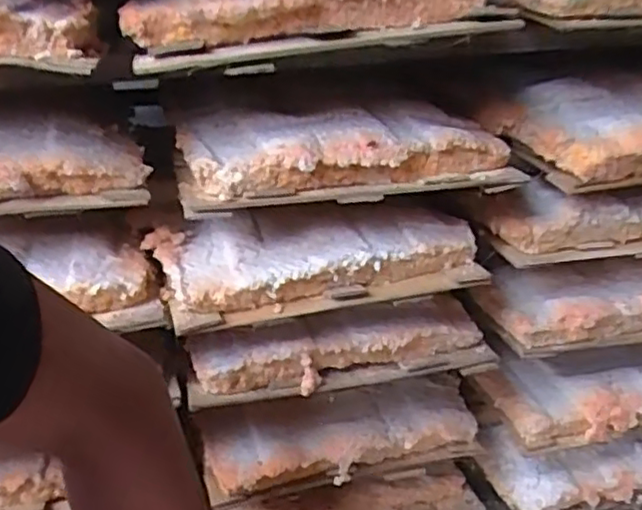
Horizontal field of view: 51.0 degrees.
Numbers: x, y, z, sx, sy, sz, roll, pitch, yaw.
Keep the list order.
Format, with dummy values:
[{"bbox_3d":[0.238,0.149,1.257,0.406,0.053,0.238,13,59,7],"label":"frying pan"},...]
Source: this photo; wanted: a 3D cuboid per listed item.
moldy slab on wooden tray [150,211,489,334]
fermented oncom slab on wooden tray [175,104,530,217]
[{"bbox_3d":[-0.003,0.004,0.475,0.234,0.049,0.070,-7,25,-11],"label":"moldy slab on wooden tray"},{"bbox_3d":[0.017,-0.075,0.464,0.234,0.053,0.098,-6,25,-9],"label":"fermented oncom slab on wooden tray"}]

